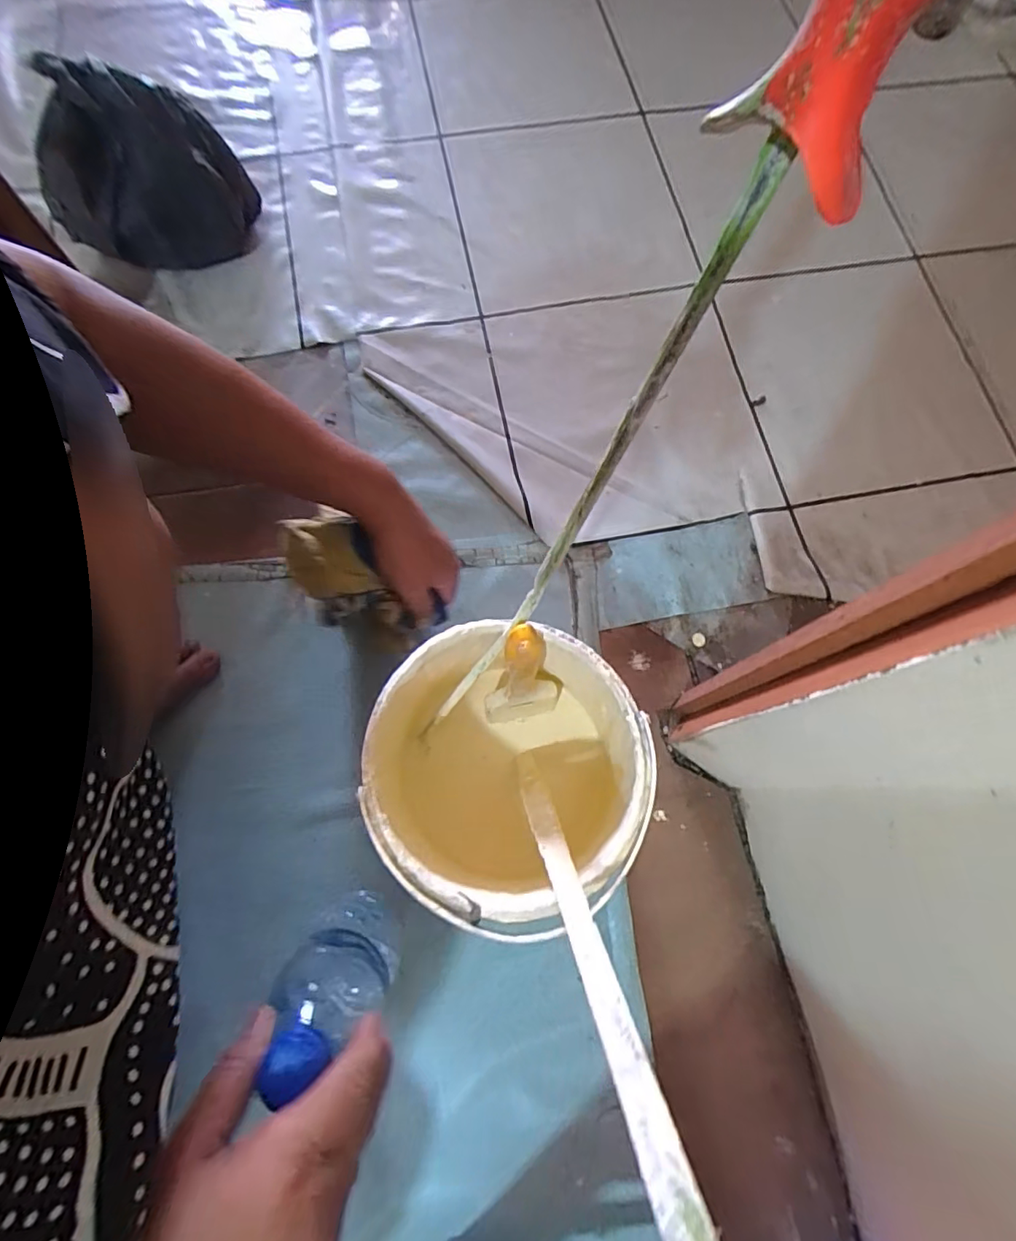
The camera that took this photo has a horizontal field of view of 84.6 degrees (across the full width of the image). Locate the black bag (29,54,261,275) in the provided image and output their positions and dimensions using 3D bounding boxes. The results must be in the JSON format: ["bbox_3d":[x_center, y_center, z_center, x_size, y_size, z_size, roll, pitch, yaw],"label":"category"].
[{"bbox_3d":[-0.386,-0.481,0.585,0.187,0.157,0.132,1,76,-1],"label":"black bag"}]

